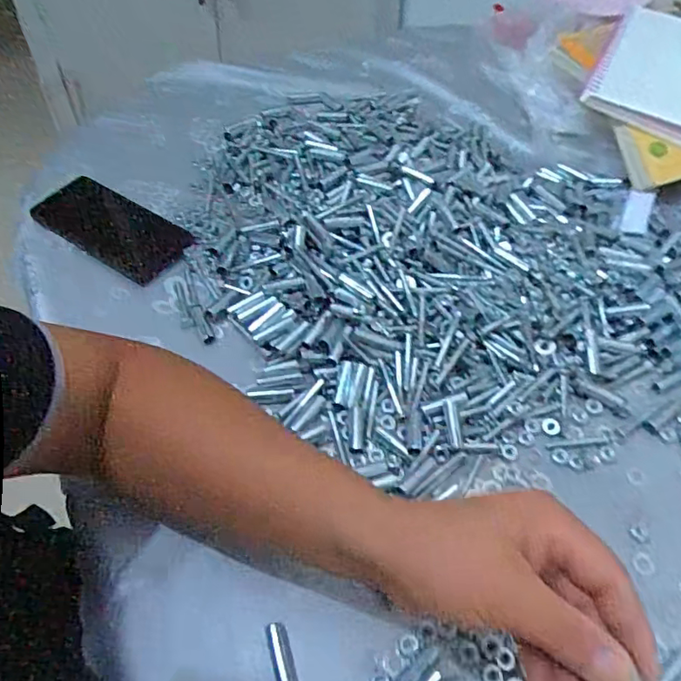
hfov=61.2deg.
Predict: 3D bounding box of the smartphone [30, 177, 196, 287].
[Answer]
[{"bbox_3d":[-0.235,-0.115,0.594,0.168,0.012,0.081,30,57,17],"label":"smartphone"}]

